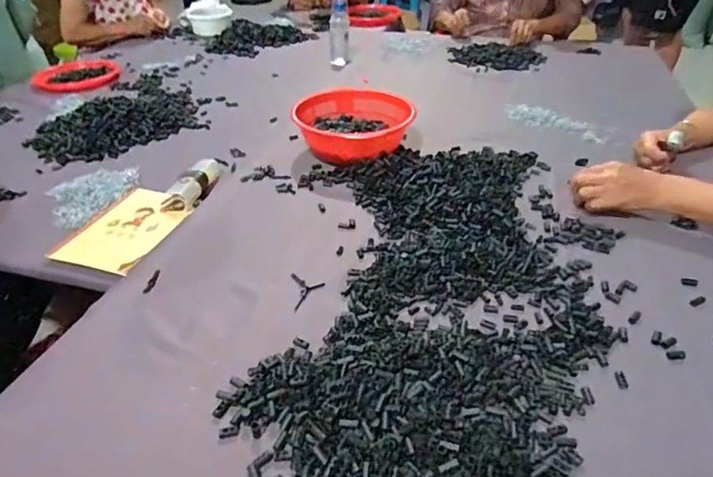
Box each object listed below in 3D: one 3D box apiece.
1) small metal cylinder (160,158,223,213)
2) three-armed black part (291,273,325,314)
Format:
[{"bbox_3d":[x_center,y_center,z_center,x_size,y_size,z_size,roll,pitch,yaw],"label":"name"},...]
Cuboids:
[{"bbox_3d":[-0.291,-0.102,0.874,0.057,0.049,0.186,1,36,4],"label":"small metal cylinder"},{"bbox_3d":[-0.063,0.068,0.646,0.043,0.004,0.075,-9,35,-6],"label":"three-armed black part"}]

